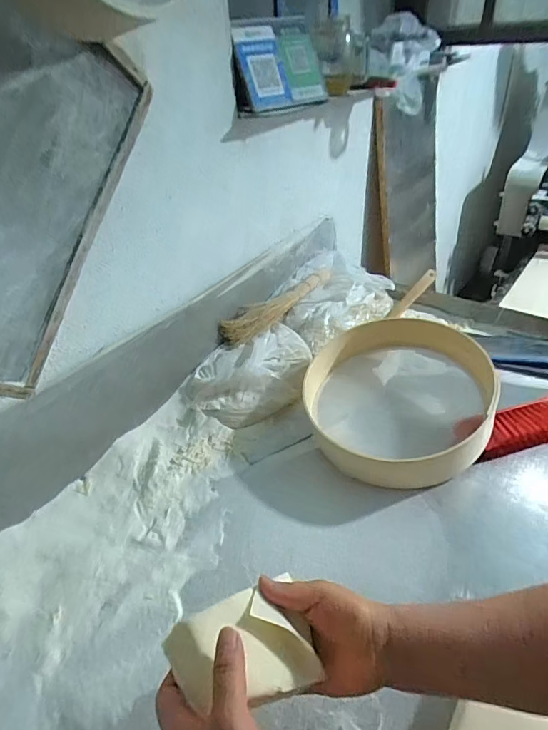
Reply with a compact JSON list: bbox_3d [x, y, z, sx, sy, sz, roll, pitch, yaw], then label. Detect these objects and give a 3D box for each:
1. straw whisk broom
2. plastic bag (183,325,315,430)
[{"bbox_3d":[0.017,-0.121,0.938,0.043,0.058,0.321,26,47,35],"label":"straw whisk broom"},{"bbox_3d":[-0.034,0.028,0.839,0.252,0.096,0.146,-26,42,-25],"label":"plastic bag"}]

